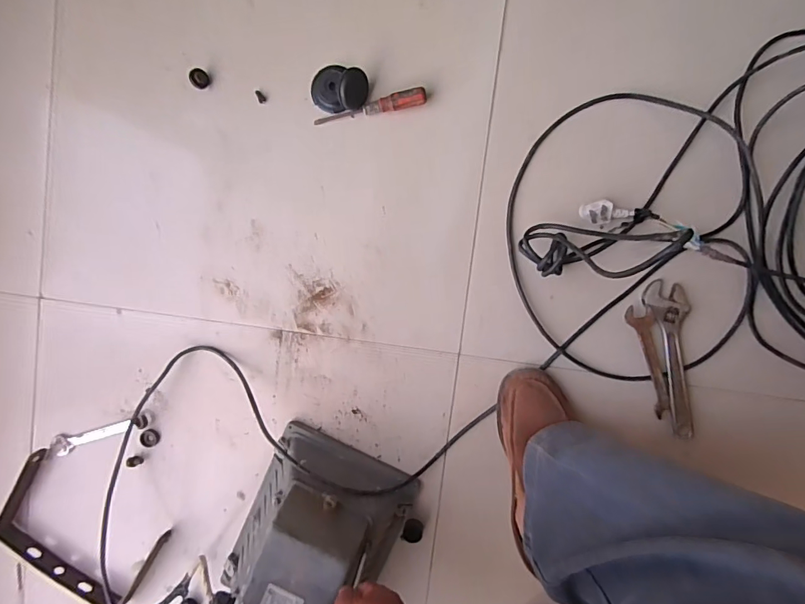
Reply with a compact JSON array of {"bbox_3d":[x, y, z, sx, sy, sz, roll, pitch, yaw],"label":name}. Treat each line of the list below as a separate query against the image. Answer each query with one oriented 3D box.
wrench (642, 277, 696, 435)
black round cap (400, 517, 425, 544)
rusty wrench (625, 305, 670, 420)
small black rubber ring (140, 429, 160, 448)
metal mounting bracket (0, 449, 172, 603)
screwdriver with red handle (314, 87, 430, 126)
[{"bbox_3d":[0.343,0.073,0.546,0.044,0.010,0.201,-14,95,4],"label":"wrench"},{"bbox_3d":[0.014,0.308,0.596,0.030,0.016,0.028,0,95,2],"label":"black round cap"},{"bbox_3d":[0.309,0.075,0.549,0.030,0.007,0.143,-15,95,4],"label":"rusty wrench"},{"bbox_3d":[-0.359,0.193,0.629,0.024,0.014,0.025,0,95,2],"label":"small black rubber ring"},{"bbox_3d":[-0.466,0.332,0.633,0.229,0.035,0.163,37,96,-1],"label":"metal mounting bracket"},{"bbox_3d":[-0.042,-0.245,0.558,0.143,0.020,0.018,-9,95,3],"label":"screwdriver with red handle"}]

